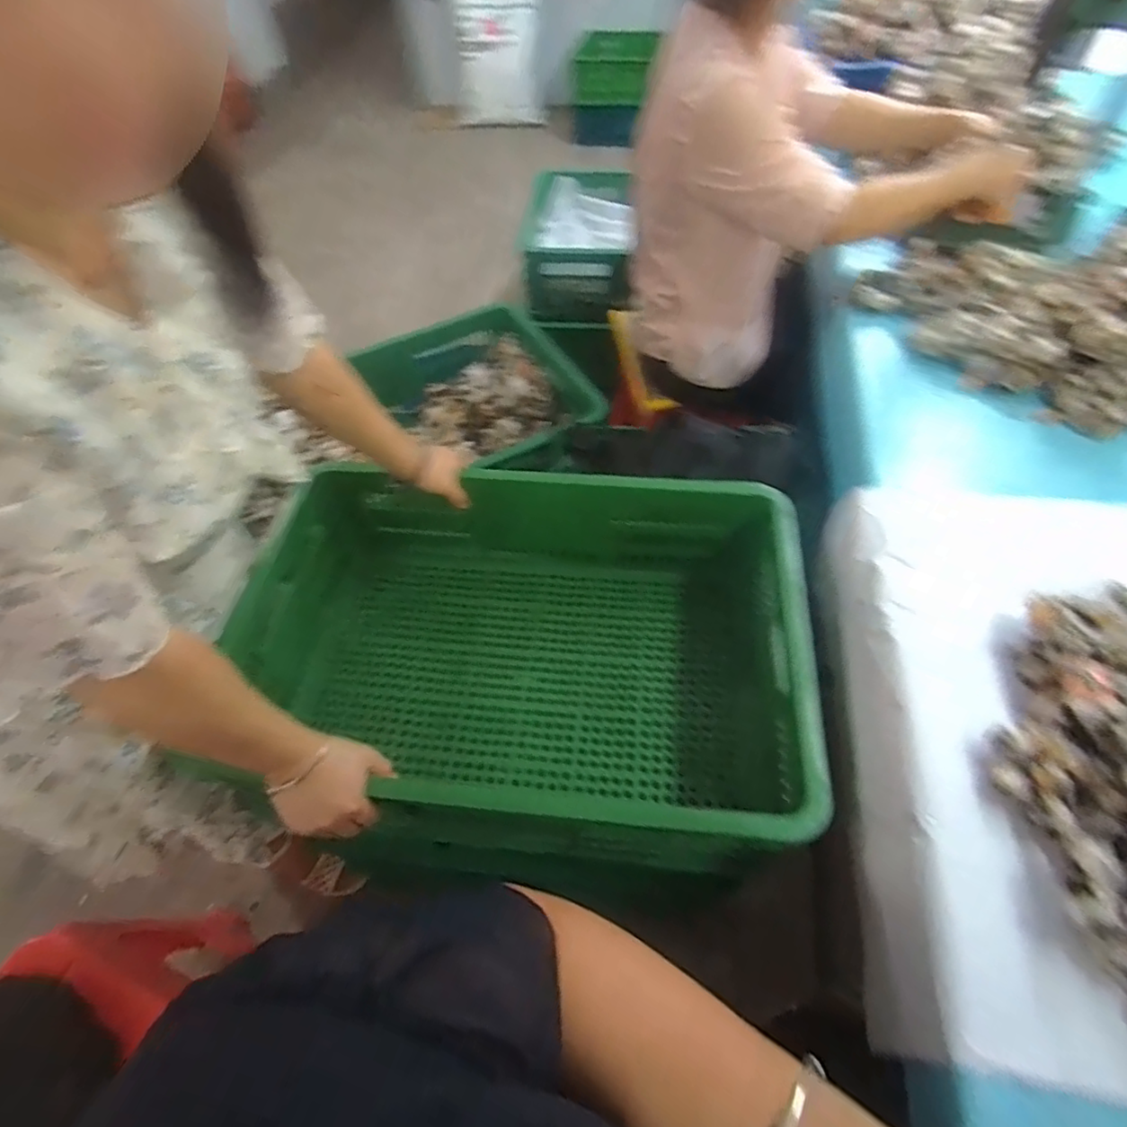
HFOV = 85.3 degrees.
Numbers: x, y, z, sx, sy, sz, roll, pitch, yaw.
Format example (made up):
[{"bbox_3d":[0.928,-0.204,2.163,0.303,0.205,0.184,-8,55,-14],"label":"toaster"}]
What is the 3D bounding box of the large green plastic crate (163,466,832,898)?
[{"bbox_3d":[-0.048,0.078,0.750,0.622,0.178,0.456,5,55,8],"label":"large green plastic crate"}]

